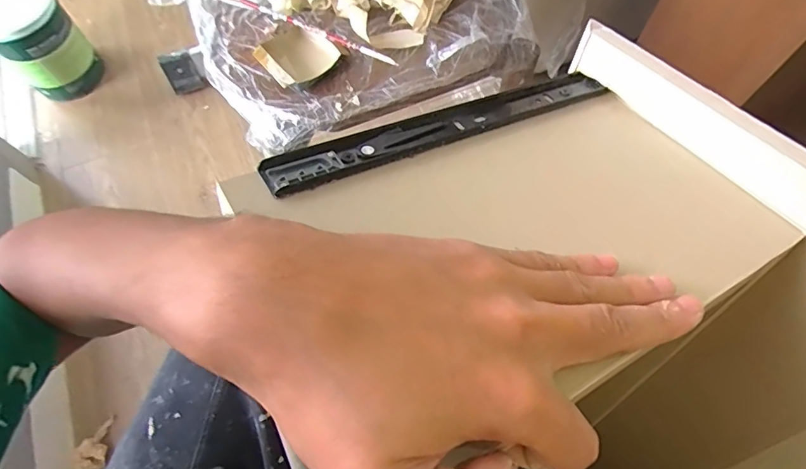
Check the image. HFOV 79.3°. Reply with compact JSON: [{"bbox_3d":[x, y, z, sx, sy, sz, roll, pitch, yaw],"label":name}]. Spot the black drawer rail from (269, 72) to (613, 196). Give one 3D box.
[{"bbox_3d":[0.033,-0.067,0.294,0.238,0.006,0.029,-22,54,-26],"label":"black drawer rail"}]

